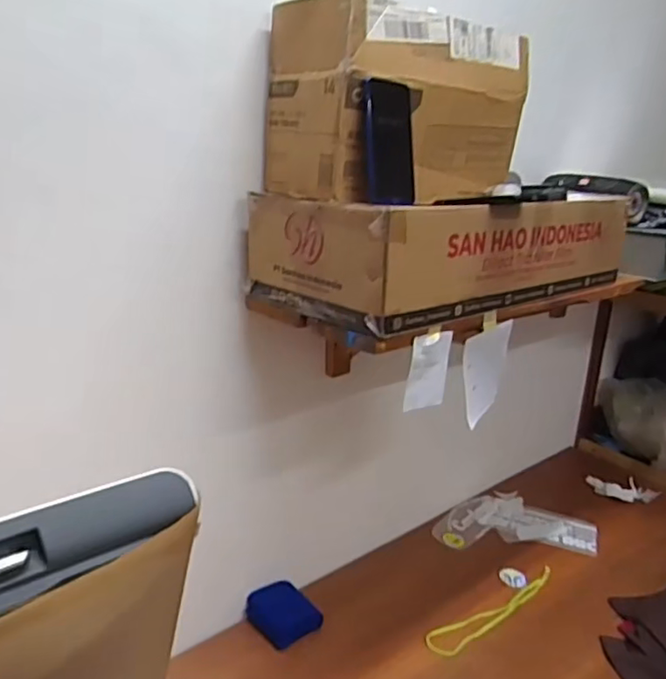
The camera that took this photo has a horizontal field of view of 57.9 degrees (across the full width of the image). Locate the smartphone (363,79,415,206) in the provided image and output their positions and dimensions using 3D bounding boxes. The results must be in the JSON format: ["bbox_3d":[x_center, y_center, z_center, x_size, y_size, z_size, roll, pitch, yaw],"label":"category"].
[{"bbox_3d":[0.075,-0.252,0.774,0.071,0.153,0.012,-8,8,-29],"label":"smartphone"}]

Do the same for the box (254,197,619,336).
[{"bbox_3d":[0.194,-0.162,0.971,0.588,0.153,0.274,-12,24,-38],"label":"box"}]

